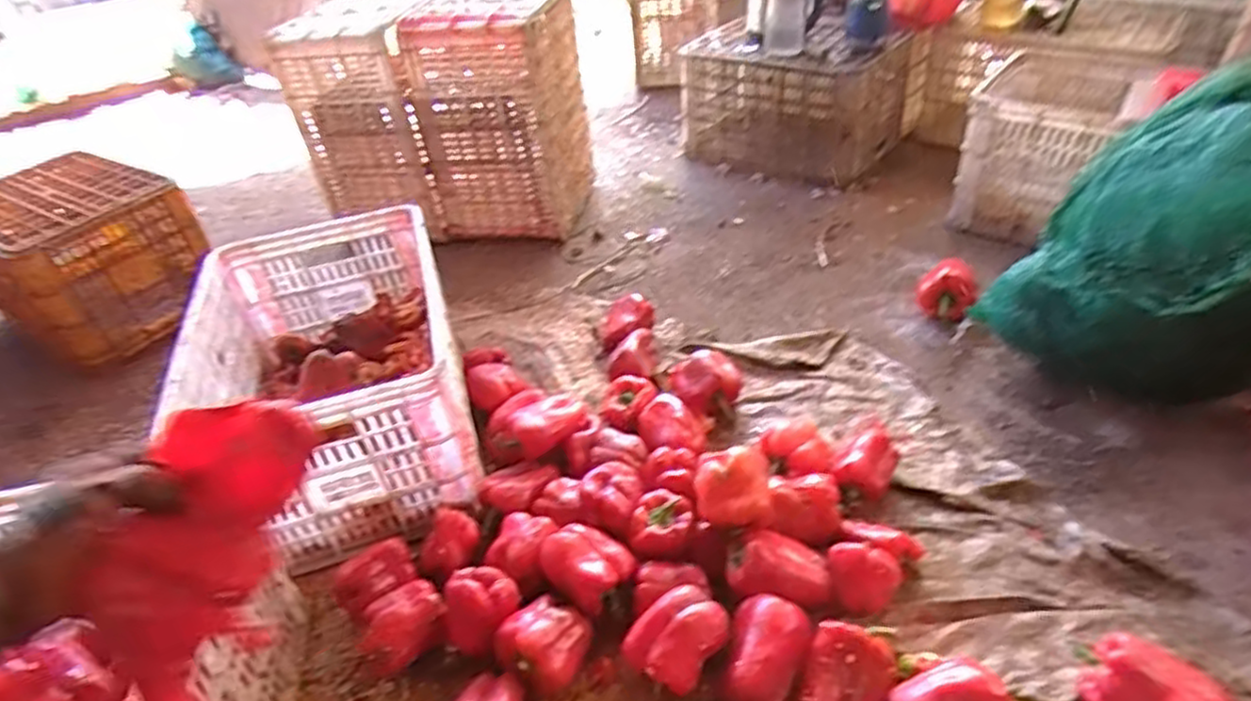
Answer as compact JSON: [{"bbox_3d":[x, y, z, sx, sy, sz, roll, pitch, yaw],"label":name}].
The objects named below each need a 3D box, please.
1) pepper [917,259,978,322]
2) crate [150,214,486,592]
[{"bbox_3d":[0.589,-0.101,1.321,0.099,0.095,0.092,14,43,22],"label":"pepper"},{"bbox_3d":[-0.463,0.026,1.152,0.364,0.264,0.543,-15,40,-10],"label":"crate"}]

